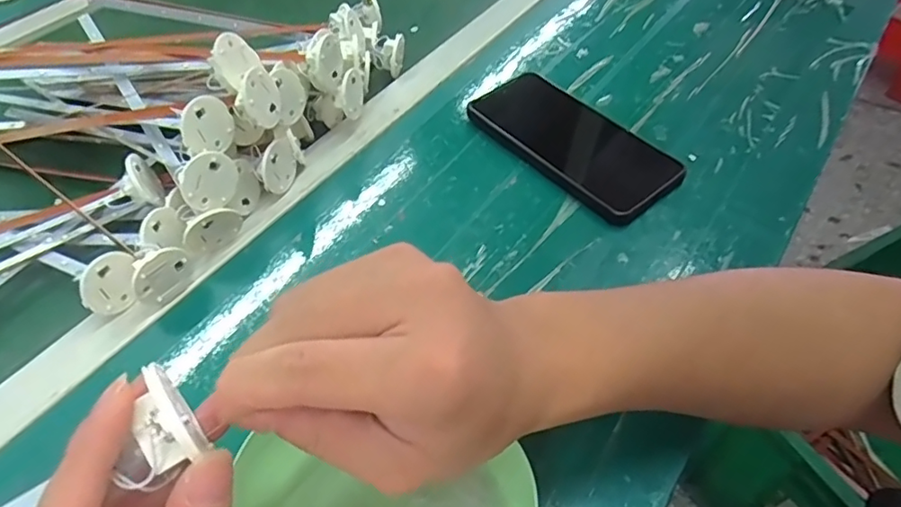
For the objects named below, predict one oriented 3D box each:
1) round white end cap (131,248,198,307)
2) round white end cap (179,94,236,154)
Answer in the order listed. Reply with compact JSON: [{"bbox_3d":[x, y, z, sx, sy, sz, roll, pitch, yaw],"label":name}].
[{"bbox_3d":[-0.180,0.015,0.352,0.010,0.040,0.038,31,59,27],"label":"round white end cap"},{"bbox_3d":[-0.158,-0.085,0.368,0.006,0.035,0.034,18,20,36],"label":"round white end cap"}]

